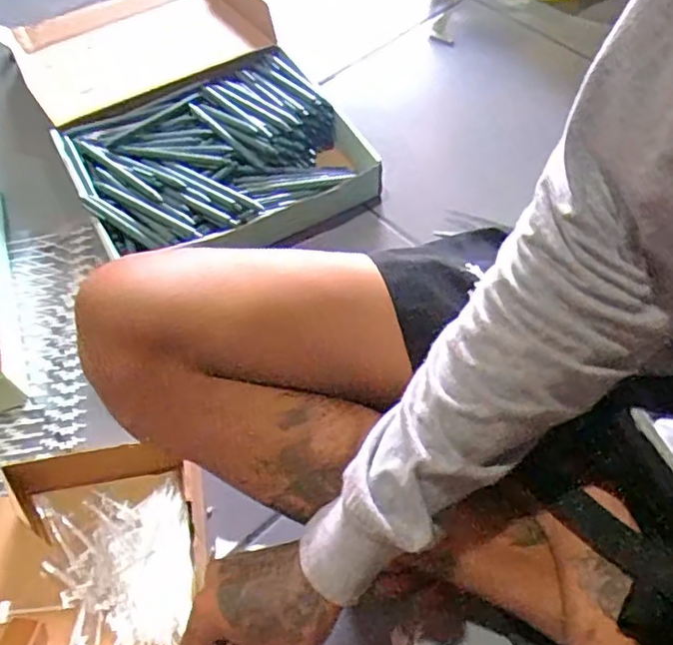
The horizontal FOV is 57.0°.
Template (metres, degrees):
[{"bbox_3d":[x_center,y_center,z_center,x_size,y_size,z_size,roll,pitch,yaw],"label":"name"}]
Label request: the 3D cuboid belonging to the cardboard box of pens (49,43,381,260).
[{"bbox_3d":[-0.138,-0.189,0.727,0.313,0.061,0.257,-24,60,-12],"label":"cardboard box of pens"}]

